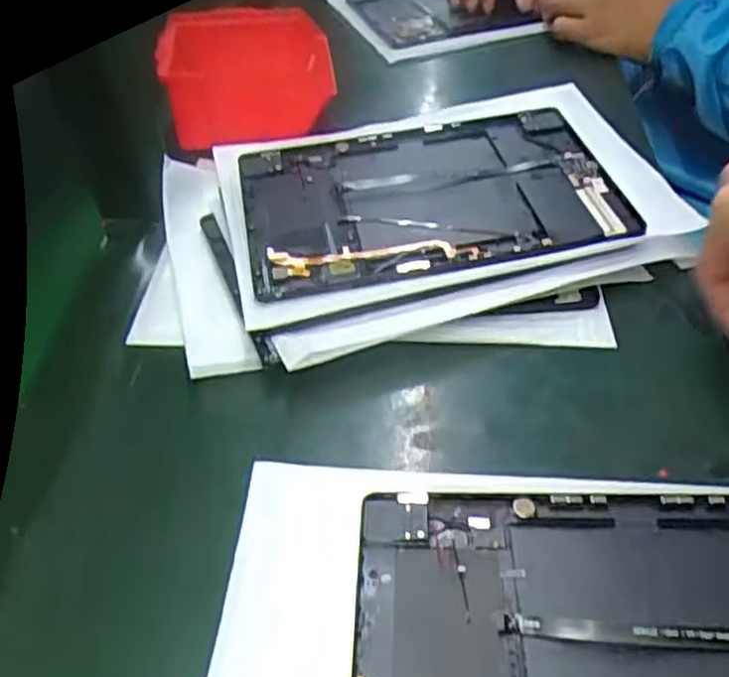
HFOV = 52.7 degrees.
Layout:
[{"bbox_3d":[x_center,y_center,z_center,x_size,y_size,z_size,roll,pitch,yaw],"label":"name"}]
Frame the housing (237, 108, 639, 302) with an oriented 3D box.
[{"bbox_3d":[0.040,-0.094,0.480,0.236,0.008,0.154,-11,48,-5],"label":"housing"}]

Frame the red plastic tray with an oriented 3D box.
[{"bbox_3d":[-0.089,-0.208,0.575,0.136,0.100,0.026,-17,12,-19],"label":"red plastic tray"}]

